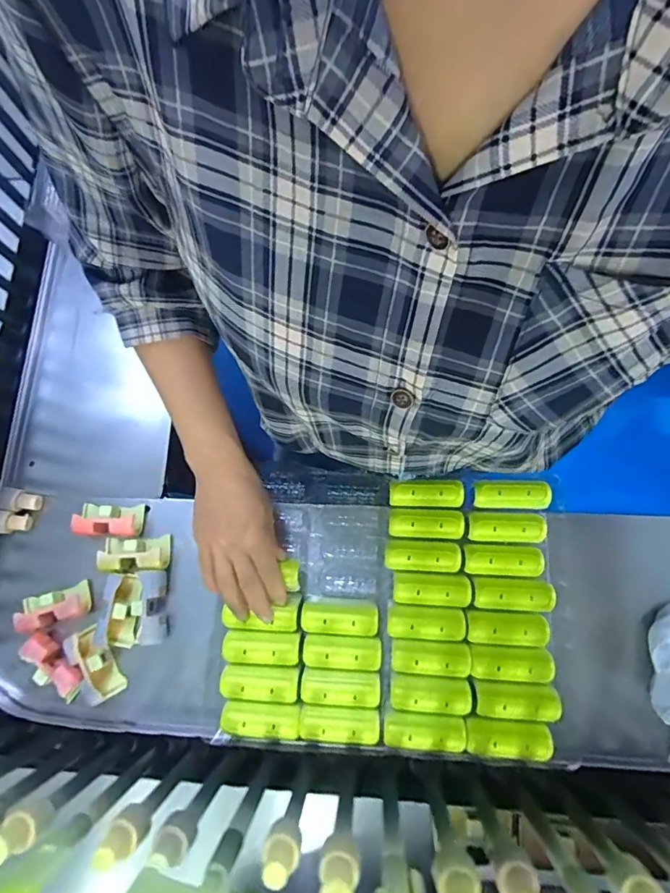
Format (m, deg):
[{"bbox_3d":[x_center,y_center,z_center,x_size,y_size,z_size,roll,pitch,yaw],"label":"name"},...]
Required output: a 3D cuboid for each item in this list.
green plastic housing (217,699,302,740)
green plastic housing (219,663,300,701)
[{"bbox_3d":[-0.072,0.262,0.443,0.076,0.014,0.030,2,76,2],"label":"green plastic housing"},{"bbox_3d":[-0.073,0.231,0.452,0.075,0.016,0.029,2,76,2],"label":"green plastic housing"}]

